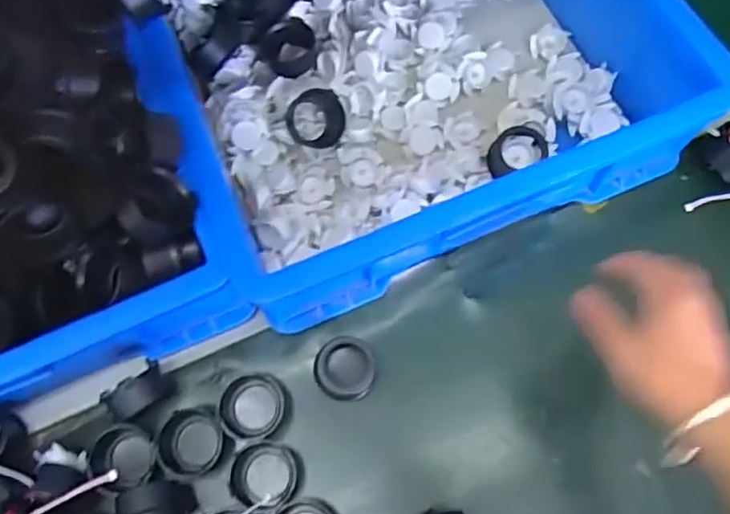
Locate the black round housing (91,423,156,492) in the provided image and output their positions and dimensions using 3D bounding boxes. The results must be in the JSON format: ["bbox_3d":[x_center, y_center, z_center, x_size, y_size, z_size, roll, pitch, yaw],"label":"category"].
[{"bbox_3d":[-0.196,0.161,0.498,0.051,0.020,0.046,26,74,11],"label":"black round housing"}]

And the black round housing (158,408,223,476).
[{"bbox_3d":[-0.144,0.153,0.513,0.052,0.016,0.054,11,84,-28],"label":"black round housing"}]

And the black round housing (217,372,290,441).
[{"bbox_3d":[-0.094,0.126,0.519,0.055,0.026,0.053,-1,71,2],"label":"black round housing"}]

